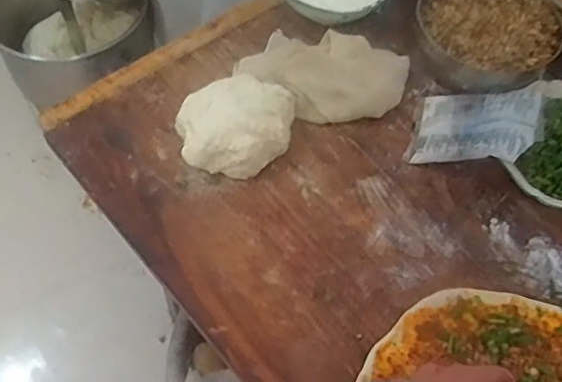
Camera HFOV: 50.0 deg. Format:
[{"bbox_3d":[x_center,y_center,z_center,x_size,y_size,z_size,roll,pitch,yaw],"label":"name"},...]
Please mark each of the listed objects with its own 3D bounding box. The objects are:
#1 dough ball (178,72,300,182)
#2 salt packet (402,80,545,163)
[{"bbox_3d":[-0.057,-0.085,0.759,0.142,0.055,0.132,2,57,-2],"label":"dough ball"},{"bbox_3d":[0.241,-0.084,0.753,0.157,0.026,0.115,-9,47,32],"label":"salt packet"}]

